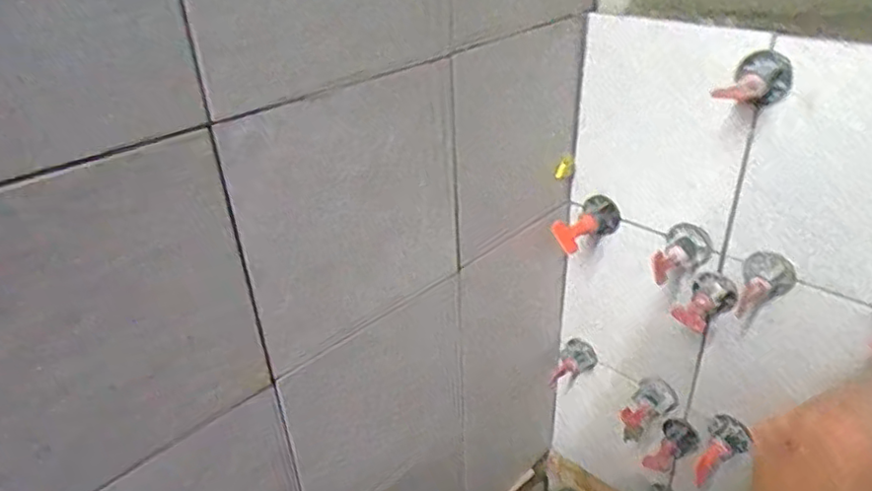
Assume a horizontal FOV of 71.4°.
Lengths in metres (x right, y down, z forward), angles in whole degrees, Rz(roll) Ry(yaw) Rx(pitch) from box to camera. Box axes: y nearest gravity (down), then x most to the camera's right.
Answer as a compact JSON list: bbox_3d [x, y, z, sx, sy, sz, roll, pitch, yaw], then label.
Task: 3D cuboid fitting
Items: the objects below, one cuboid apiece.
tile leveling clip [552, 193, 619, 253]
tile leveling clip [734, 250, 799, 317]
[{"bbox_3d":[0.116,-0.014,0.467,0.031,0.032,0.053,23,39,36],"label":"tile leveling clip"},{"bbox_3d":[0.214,0.025,0.392,0.031,0.028,0.041,15,35,27],"label":"tile leveling clip"}]

